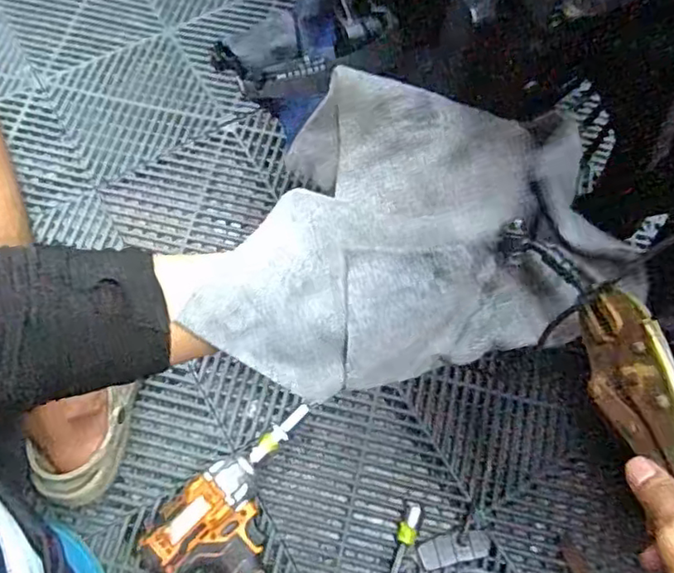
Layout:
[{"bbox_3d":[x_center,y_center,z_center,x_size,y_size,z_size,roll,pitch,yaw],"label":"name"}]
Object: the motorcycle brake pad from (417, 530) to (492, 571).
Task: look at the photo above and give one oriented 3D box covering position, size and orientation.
[{"bbox_3d":[0.126,0.279,0.658,0.077,0.008,0.029,-13,71,-6],"label":"motorcycle brake pad"}]

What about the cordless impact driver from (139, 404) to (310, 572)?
[{"bbox_3d":[-0.055,0.262,0.618,0.218,0.084,0.202,42,73,13],"label":"cordless impact driver"}]

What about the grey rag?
[{"bbox_3d":[0.038,-0.042,0.425,0.262,0.080,0.193,-12,71,-5],"label":"grey rag"}]

